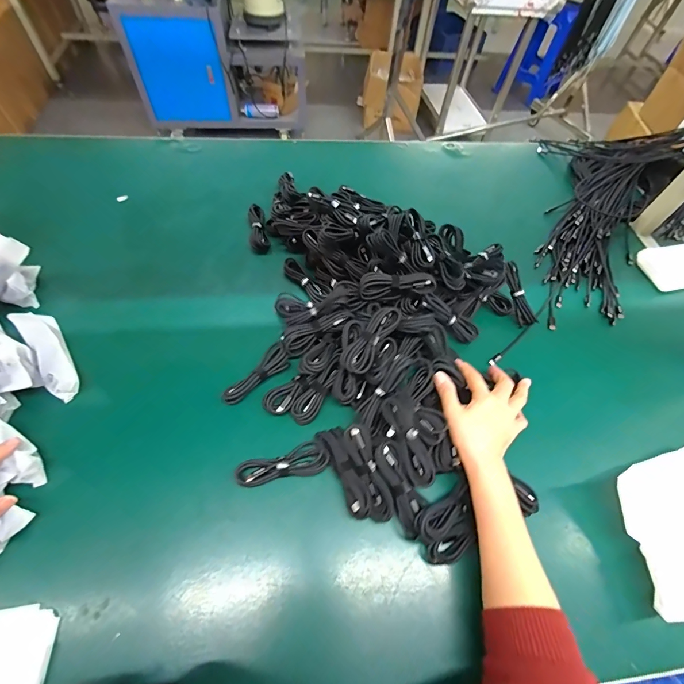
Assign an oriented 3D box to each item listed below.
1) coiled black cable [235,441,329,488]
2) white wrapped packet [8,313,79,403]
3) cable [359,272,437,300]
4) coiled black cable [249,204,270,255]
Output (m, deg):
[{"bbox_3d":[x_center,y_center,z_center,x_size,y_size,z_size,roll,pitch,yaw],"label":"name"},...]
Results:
[{"bbox_3d":[-0.072,0.153,0.426,0.109,0.011,0.038,-14,60,-13],"label":"coiled black cable"},{"bbox_3d":[-0.411,0.012,0.482,0.059,0.044,0.160,-34,67,-23],"label":"white wrapped packet"},{"bbox_3d":[0.080,-0.085,0.515,0.108,0.035,0.023,0,58,-5],"label":"cable"},{"bbox_3d":[-0.159,-0.210,0.650,0.033,0.026,0.103,-11,60,-12],"label":"coiled black cable"}]

